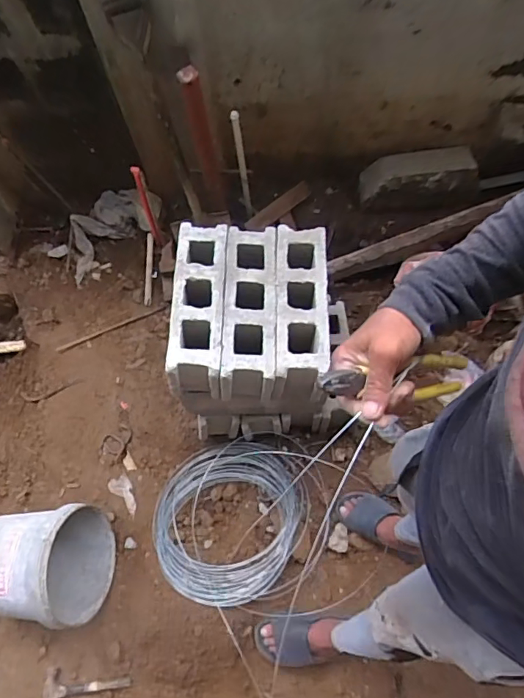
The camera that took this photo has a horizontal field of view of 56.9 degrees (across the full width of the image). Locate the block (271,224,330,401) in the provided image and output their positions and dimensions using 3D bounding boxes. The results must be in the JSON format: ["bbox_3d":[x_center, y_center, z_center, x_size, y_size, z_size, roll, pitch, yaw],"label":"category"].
[{"bbox_3d":[0.094,-0.078,1.216,0.128,0.195,0.401,2,67,4],"label":"block"}]

